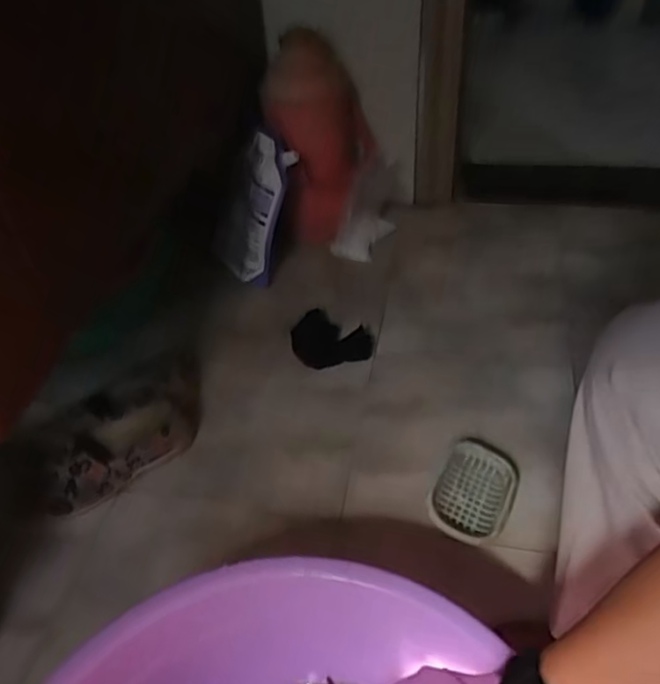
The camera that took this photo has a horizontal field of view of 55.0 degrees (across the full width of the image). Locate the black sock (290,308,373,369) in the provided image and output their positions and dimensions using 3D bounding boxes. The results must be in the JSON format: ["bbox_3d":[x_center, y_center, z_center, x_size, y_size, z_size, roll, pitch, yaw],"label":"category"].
[{"bbox_3d":[0.000,0.000,0.979,0.114,0.038,0.088,23,49,27],"label":"black sock"}]

